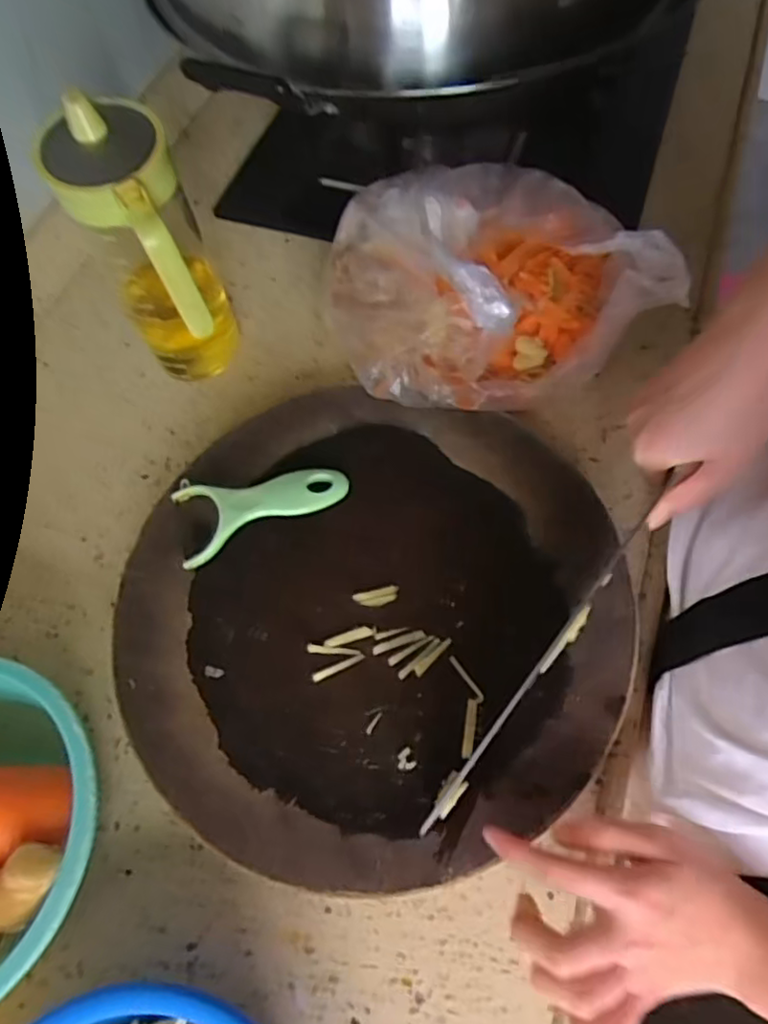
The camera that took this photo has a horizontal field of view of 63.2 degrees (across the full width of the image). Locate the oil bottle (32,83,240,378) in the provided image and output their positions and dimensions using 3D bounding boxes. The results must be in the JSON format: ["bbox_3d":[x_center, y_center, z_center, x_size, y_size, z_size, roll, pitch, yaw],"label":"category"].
[{"bbox_3d":[-0.164,-0.174,0.468,0.065,0.210,0.117,-14,64,-3],"label":"oil bottle"}]

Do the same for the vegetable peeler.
[{"bbox_3d":[-0.086,-0.008,0.440,0.119,0.016,0.061,-17,64,-5],"label":"vegetable peeler"}]

